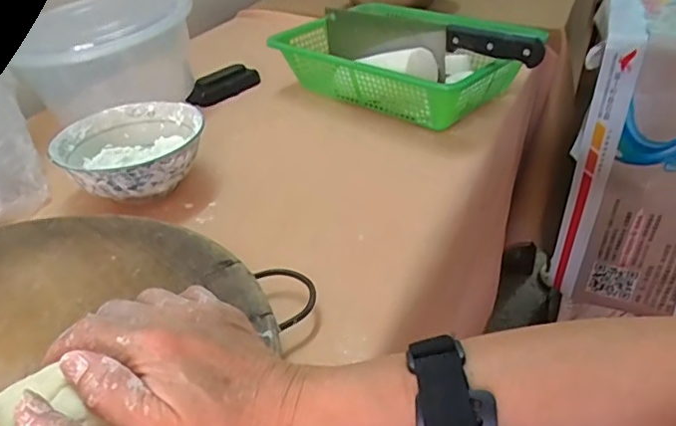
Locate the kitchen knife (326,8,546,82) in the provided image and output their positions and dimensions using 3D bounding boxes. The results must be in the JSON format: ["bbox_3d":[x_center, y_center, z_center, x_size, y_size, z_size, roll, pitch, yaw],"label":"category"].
[{"bbox_3d":[0.096,-0.192,0.679,0.307,0.091,0.033,23,42,34],"label":"kitchen knife"}]

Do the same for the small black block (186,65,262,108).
[{"bbox_3d":[-0.162,-0.183,0.789,0.042,0.028,0.108,16,39,28],"label":"small black block"}]

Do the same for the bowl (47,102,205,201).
[{"bbox_3d":[-0.208,-0.057,0.569,0.139,0.057,0.143,-9,34,-7],"label":"bowl"}]

